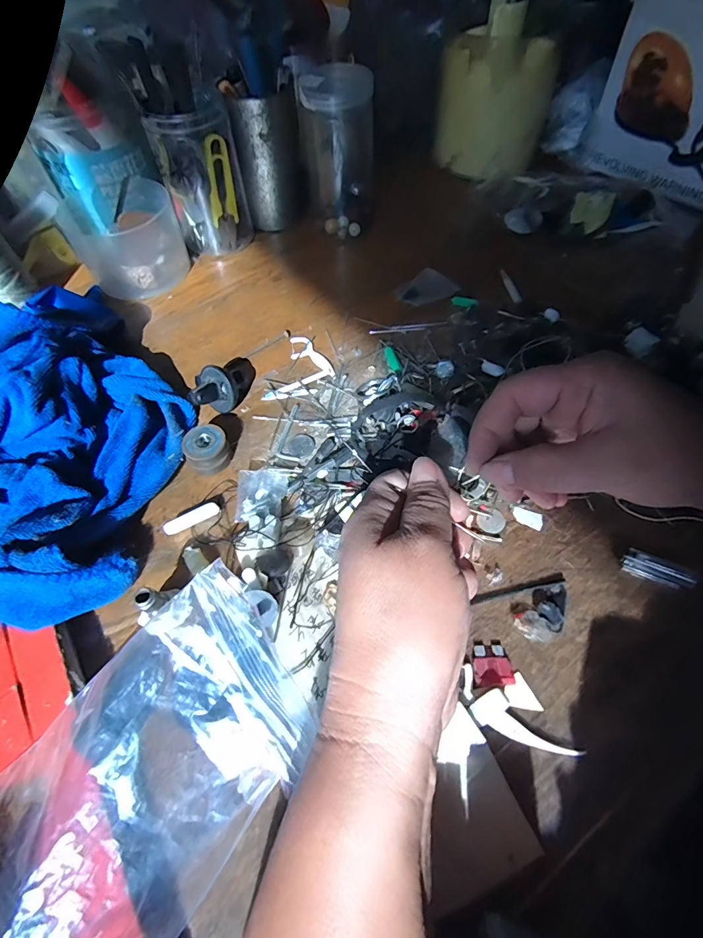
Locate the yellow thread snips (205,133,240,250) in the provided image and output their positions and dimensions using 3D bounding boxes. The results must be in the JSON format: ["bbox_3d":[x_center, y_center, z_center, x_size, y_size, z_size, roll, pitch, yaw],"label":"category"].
[{"bbox_3d":[-0.121,-0.257,0.401,0.031,0.099,0.006,-31,60,-16],"label":"yellow thread snips"}]

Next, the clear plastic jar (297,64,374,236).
[{"bbox_3d":[-0.011,-0.300,0.410,0.067,0.129,0.055,-9,57,-2],"label":"clear plastic jar"}]

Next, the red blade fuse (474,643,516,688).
[{"bbox_3d":[0.071,0.099,0.211,0.020,0.006,0.019,-6,57,-1],"label":"red blade fuse"}]

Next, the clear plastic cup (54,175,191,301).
[{"bbox_3d":[-0.216,-0.222,0.407,0.097,0.073,0.101,-2,57,2],"label":"clear plastic cup"}]

